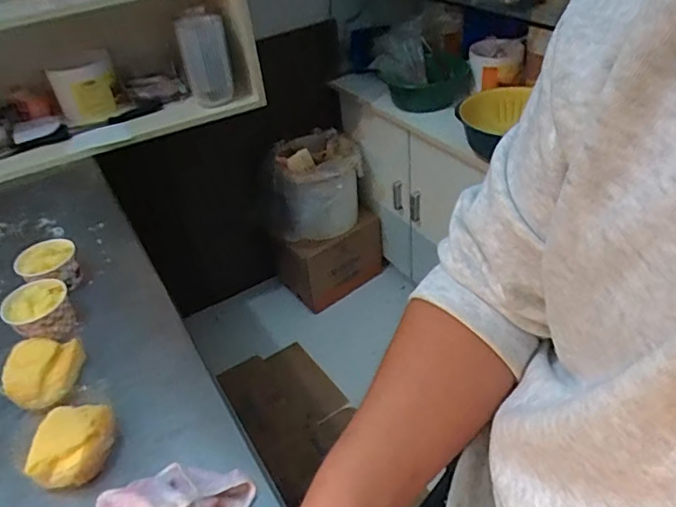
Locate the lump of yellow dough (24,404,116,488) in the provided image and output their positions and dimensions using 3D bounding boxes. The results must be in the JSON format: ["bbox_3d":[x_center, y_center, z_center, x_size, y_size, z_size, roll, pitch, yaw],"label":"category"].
[{"bbox_3d":[-0.273,0.197,0.571,0.082,0.040,0.090,-5,38,4],"label":"lump of yellow dough"}]

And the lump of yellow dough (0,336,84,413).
[{"bbox_3d":[-0.349,0.140,0.651,0.081,0.044,0.098,-13,39,-7],"label":"lump of yellow dough"}]

